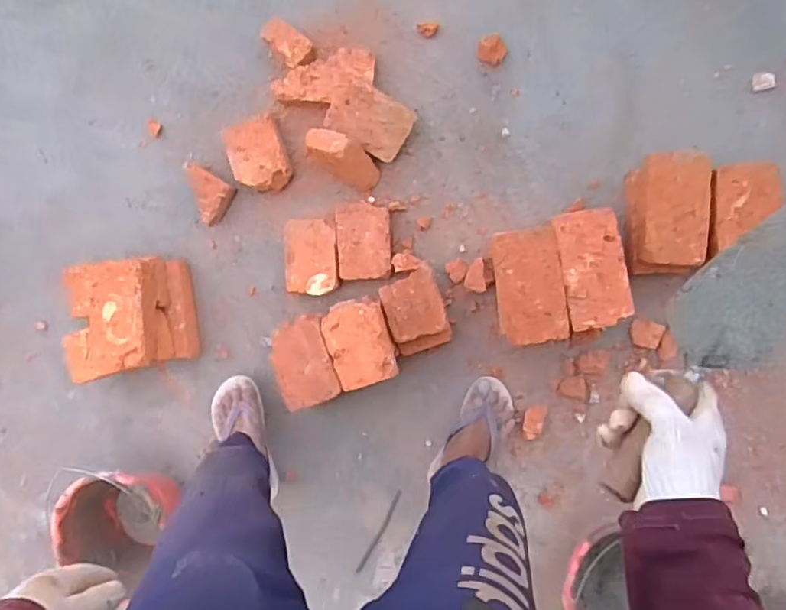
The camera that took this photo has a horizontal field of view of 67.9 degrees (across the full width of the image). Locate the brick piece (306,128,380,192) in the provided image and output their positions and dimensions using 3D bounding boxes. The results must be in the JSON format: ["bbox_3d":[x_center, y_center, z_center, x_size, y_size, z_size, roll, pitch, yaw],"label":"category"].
[{"bbox_3d":[-0.099,-0.286,1.127,0.151,0.103,0.069,36,96,3],"label":"brick piece"}]

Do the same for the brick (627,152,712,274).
[{"bbox_3d":[0.497,-0.164,1.050,0.122,0.105,0.208,-3,93,7],"label":"brick"}]

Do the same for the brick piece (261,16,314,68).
[{"bbox_3d":[-0.208,-0.514,1.140,0.103,0.051,0.059,44,97,2],"label":"brick piece"}]

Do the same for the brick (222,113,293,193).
[{"bbox_3d":[-0.268,-0.295,1.160,0.113,0.076,0.138,-15,91,7],"label":"brick"}]

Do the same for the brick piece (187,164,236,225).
[{"bbox_3d":[-0.384,-0.224,1.191,0.091,0.053,0.092,31,96,4],"label":"brick piece"}]

